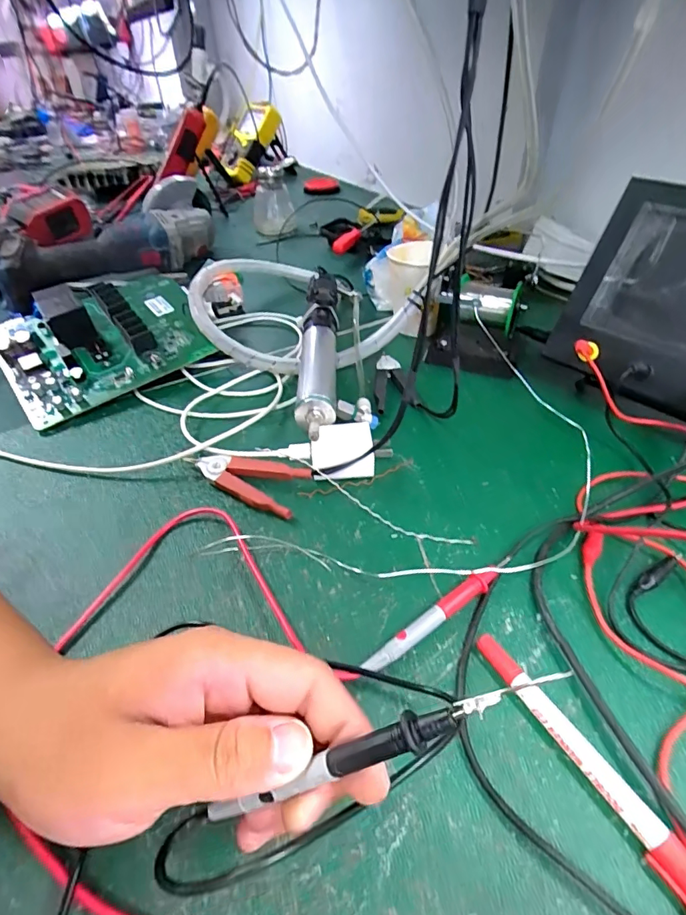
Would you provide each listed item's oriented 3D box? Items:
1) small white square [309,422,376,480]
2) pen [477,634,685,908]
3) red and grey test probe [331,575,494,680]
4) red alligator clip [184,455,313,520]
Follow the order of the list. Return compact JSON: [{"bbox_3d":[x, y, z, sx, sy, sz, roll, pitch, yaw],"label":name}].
[{"bbox_3d":[0.000,-0.004,0.365,0.045,0.024,0.042,-4,41,-1],"label":"small white square"},{"bbox_3d":[0.110,0.136,0.211,0.012,0.013,0.137,-21,45,-20],"label":"pen"},{"bbox_3d":[0.044,0.093,0.264,0.107,0.009,0.012,-25,46,-23],"label":"red and grey test probe"},{"bbox_3d":[-0.075,0.015,0.355,0.096,0.016,0.038,15,44,19],"label":"red alligator clip"}]

